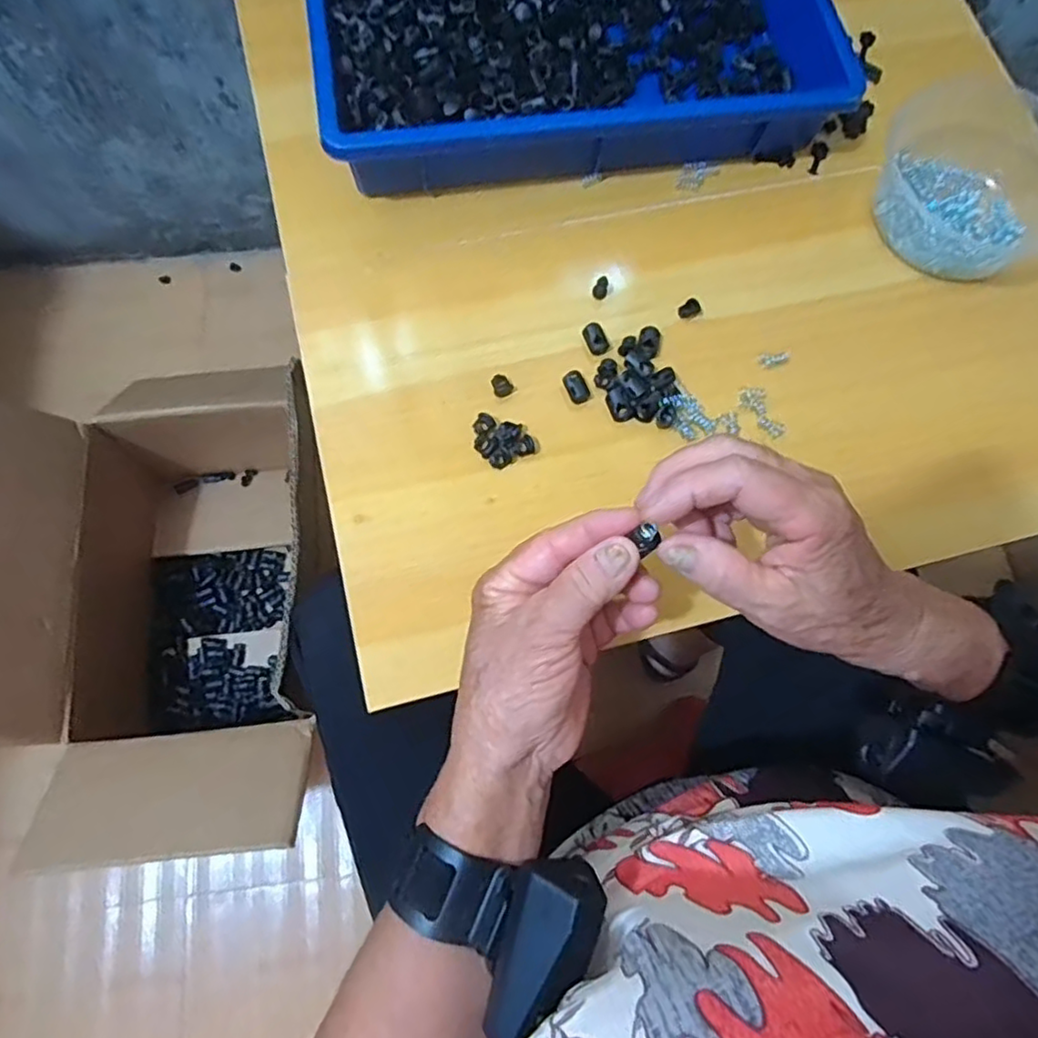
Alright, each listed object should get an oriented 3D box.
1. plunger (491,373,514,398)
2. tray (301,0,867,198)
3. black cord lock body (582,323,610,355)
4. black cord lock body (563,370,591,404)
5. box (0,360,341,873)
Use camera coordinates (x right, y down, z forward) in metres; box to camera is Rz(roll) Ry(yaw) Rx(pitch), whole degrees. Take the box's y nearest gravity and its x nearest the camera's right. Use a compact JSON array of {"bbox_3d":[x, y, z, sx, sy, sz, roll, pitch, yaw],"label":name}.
[{"bbox_3d":[-0.011,-0.088,0.429,0.013,0.007,0.015,-19,76,-7],"label":"plunger"},{"bbox_3d":[0.036,-0.367,0.483,0.361,0.058,0.234,-7,75,-6],"label":"tray"},{"bbox_3d":[0.052,-0.122,0.437,0.014,0.006,0.021,-21,76,-9],"label":"black cord lock body"},{"bbox_3d":[0.038,-0.087,0.428,0.015,0.008,0.022,-23,77,-10],"label":"black cord lock body"},{"bbox_3d":[-0.388,0.068,0.730,0.279,0.285,0.538,-8,75,-6],"label":"box"}]

